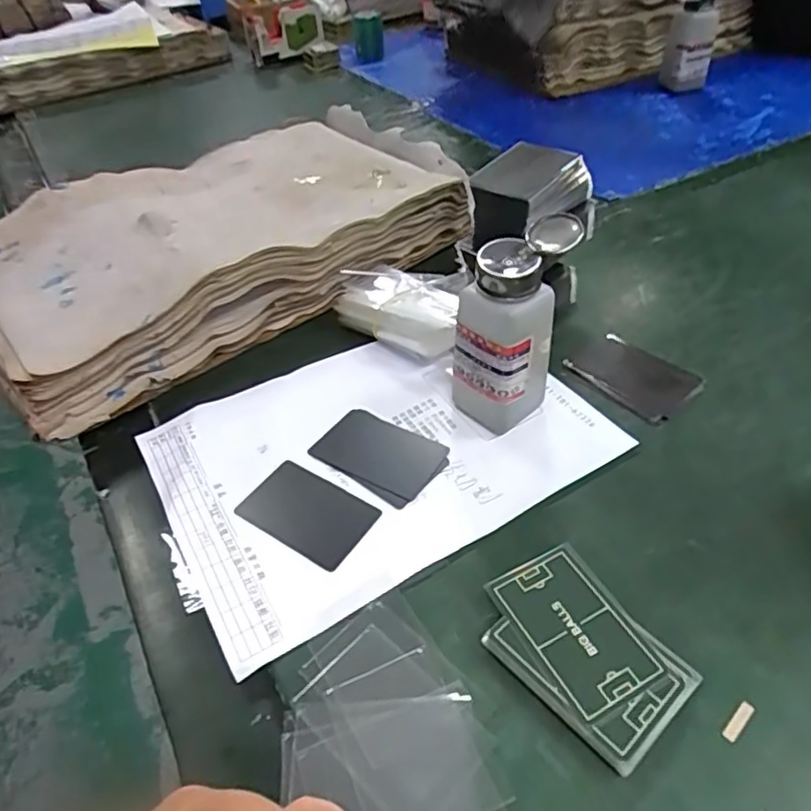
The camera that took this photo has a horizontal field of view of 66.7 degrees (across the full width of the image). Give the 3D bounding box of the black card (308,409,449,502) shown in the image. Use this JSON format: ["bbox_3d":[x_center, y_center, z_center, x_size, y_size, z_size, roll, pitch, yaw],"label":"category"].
[{"bbox_3d":[-0.018,0.033,0.438,0.086,0.004,0.053,23,50,25],"label":"black card"}]

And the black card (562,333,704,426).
[{"bbox_3d":[0.179,-0.024,0.484,0.063,0.006,0.090,-36,53,-21],"label":"black card"}]

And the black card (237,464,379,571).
[{"bbox_3d":[-0.063,0.070,0.402,0.083,0.004,0.054,23,50,25],"label":"black card"}]

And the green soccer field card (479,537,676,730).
[{"bbox_3d":[0.090,0.117,0.325,0.057,0.005,0.085,-23,48,-18],"label":"green soccer field card"}]

